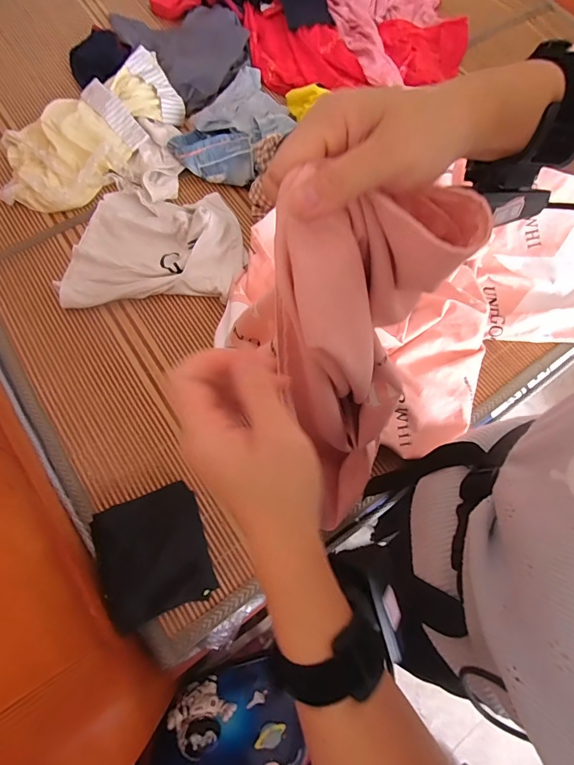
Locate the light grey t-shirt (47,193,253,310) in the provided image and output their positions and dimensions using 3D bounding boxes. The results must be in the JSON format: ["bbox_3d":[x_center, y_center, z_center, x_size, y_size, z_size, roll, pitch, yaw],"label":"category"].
[{"bbox_3d":[-0.290,-0.312,0.895,0.369,0.052,0.309,-3,69,-4],"label":"light grey t-shirt"}]

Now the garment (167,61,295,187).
[{"bbox_3d":[-0.104,-0.658,1.017,0.234,0.064,0.392,27,69,8],"label":"garment"}]

